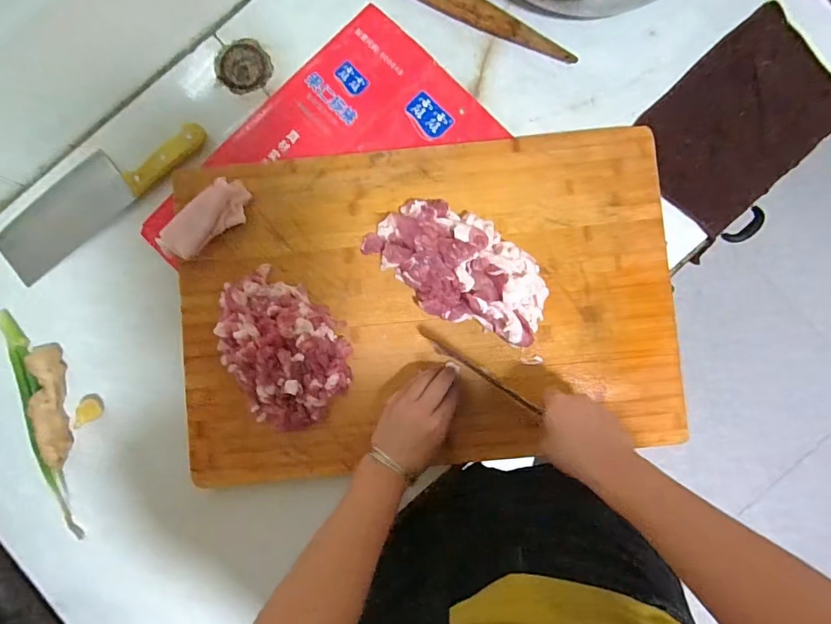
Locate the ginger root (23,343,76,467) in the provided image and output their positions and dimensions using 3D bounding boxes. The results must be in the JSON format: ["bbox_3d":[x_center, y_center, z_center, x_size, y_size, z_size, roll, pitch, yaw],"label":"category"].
[{"bbox_3d":[-0.434,0.110,0.553,0.029,0.027,0.142,-9,87,0],"label":"ginger root"}]

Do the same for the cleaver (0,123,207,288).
[{"bbox_3d":[-0.383,-0.149,0.560,0.275,0.028,0.073,-39,87,-1],"label":"cleaver"}]

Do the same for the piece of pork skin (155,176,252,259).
[{"bbox_3d":[-0.239,-0.104,0.532,0.112,0.023,0.047,-44,88,-1],"label":"piece of pork skin"}]

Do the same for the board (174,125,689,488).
[{"bbox_3d":[0.012,-0.010,0.539,0.558,0.022,0.366,-5,87,0],"label":"board"}]

